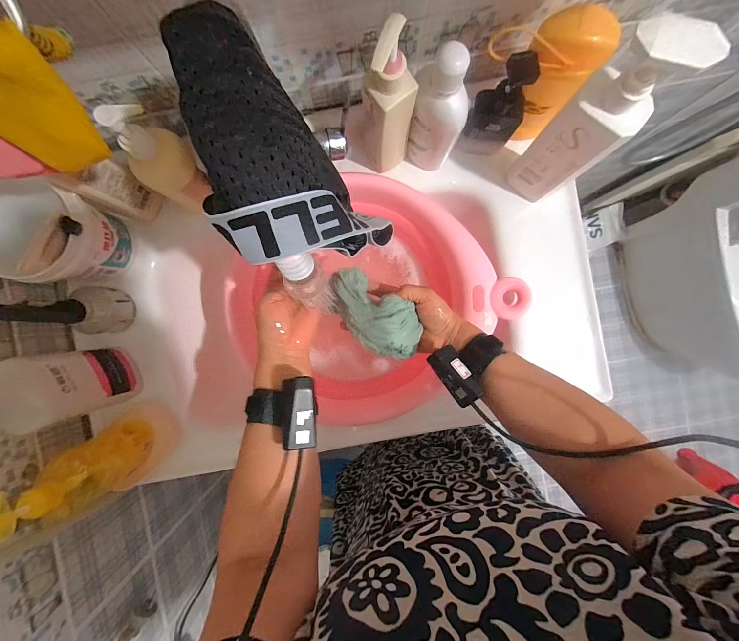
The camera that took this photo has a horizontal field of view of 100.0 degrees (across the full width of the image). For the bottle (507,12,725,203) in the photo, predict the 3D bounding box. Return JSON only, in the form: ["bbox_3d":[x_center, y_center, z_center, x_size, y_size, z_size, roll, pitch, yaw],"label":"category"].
[{"bbox_3d":[0.237,-0.210,0.349,0.069,0.234,0.044,41,90,-2],"label":"bottle"}]

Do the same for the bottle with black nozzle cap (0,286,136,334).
[{"bbox_3d":[-0.390,-0.017,0.410,0.067,0.143,0.059,40,90,-2],"label":"bottle with black nozzle cap"}]

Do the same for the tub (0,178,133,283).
[{"bbox_3d":[-0.399,-0.101,0.404,0.134,0.123,0.106,4,91,-1],"label":"tub"}]

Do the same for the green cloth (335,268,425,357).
[{"bbox_3d":[0.007,-0.008,0.399,0.135,0.061,0.073,36,91,-2],"label":"green cloth"}]

